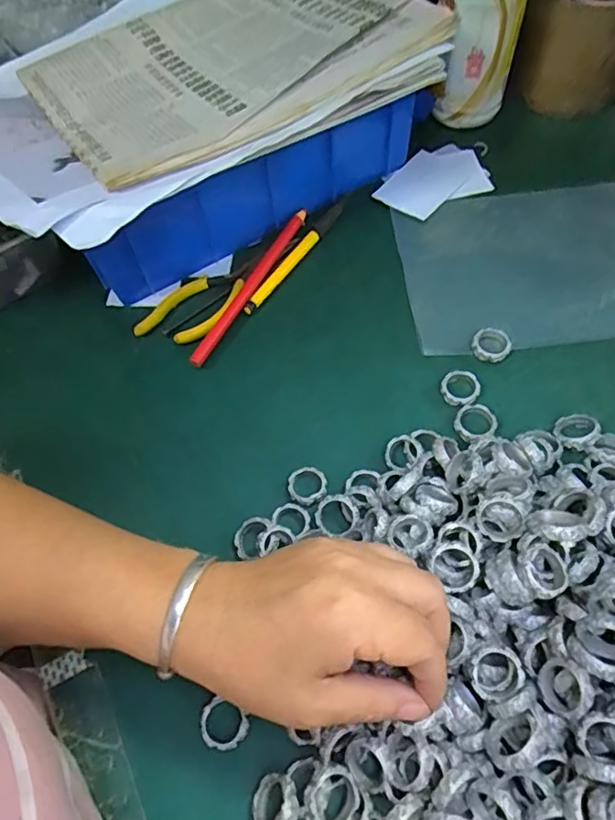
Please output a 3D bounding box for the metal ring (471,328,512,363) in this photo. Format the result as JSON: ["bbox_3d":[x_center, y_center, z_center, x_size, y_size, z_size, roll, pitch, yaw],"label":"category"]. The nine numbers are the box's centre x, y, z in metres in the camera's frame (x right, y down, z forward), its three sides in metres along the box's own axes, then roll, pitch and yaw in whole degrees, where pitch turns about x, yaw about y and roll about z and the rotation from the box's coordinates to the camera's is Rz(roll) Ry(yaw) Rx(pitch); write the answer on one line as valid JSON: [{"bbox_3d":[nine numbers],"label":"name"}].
[{"bbox_3d":[0.126,-0.044,0.390,0.025,0.008,0.026,-2,60,3],"label":"metal ring"}]

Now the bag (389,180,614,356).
[{"bbox_3d":[0.171,-0.113,0.427,0.196,0.008,0.151,-6,60,1],"label":"bag"}]

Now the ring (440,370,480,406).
[{"bbox_3d":[0.101,-0.015,0.375,0.025,0.006,0.024,-2,60,3],"label":"ring"}]

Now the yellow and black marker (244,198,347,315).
[{"bbox_3d":[-0.007,-0.121,0.441,0.008,0.006,0.129,30,67,19],"label":"yellow and black marker"}]

